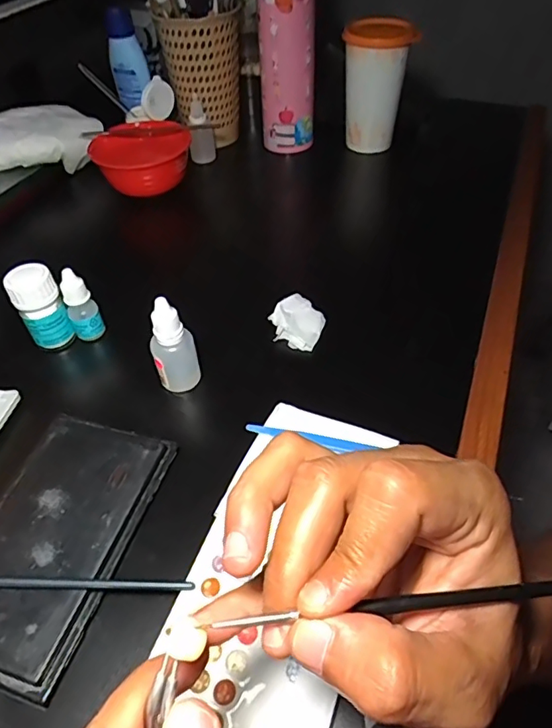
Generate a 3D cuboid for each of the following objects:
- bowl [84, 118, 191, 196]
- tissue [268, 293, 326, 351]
[{"bbox_3d":[-0.149,-0.230,0.573,0.103,0.051,0.082,-21,50,-17],"label":"bowl"},{"bbox_3d":[0.017,-0.034,0.419,0.040,0.019,0.040,18,50,17],"label":"tissue"}]

